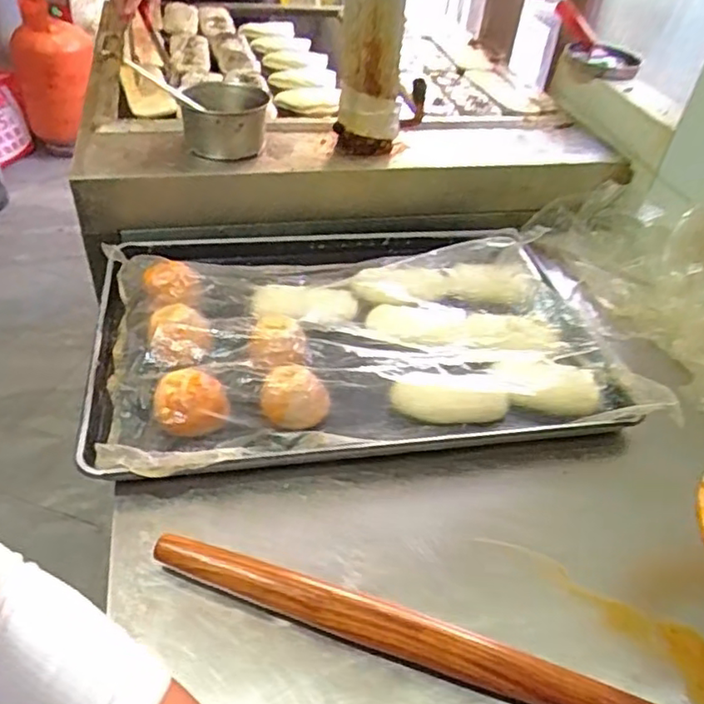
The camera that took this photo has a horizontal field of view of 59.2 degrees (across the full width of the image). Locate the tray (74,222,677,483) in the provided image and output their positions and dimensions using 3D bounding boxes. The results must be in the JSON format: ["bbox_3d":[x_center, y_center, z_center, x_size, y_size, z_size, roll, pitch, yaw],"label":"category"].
[{"bbox_3d":[0.015,-0.040,0.766,0.637,0.065,0.402,-4,43,-11],"label":"tray"}]

